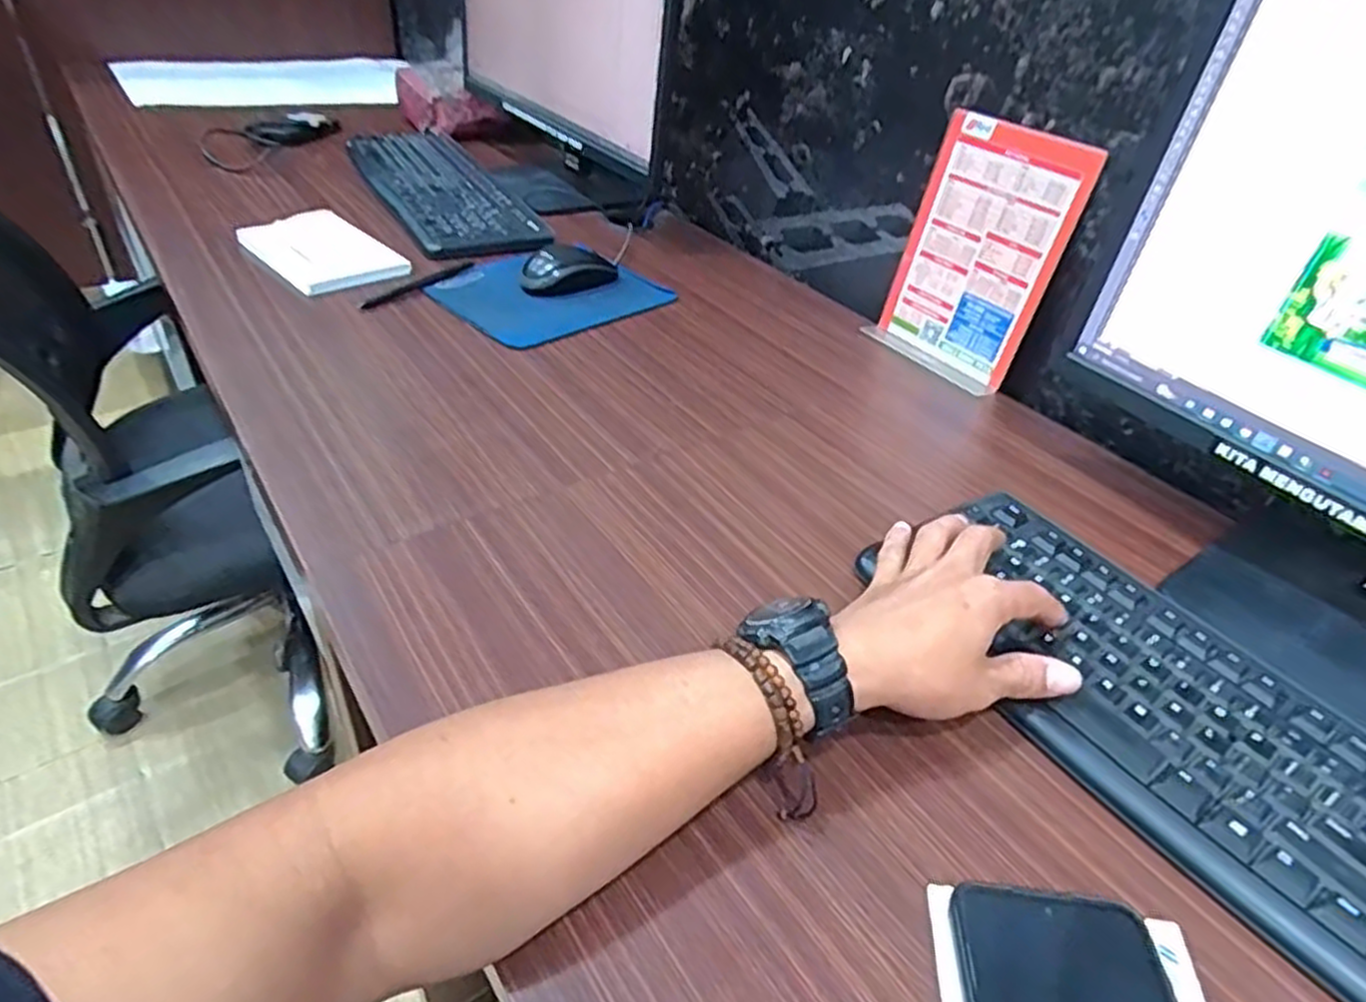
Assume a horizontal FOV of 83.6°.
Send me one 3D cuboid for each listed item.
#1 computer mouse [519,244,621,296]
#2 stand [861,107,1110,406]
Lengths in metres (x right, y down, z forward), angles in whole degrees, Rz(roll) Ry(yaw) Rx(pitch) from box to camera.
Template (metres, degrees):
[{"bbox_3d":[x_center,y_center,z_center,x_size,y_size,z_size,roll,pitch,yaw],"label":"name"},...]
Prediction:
[{"bbox_3d":[-0.118,-0.237,0.783,0.106,0.038,0.050,-18,44,-25],"label":"computer mouse"},{"bbox_3d":[0.266,-0.224,0.703,0.059,0.205,0.150,-26,48,-32],"label":"stand"}]

